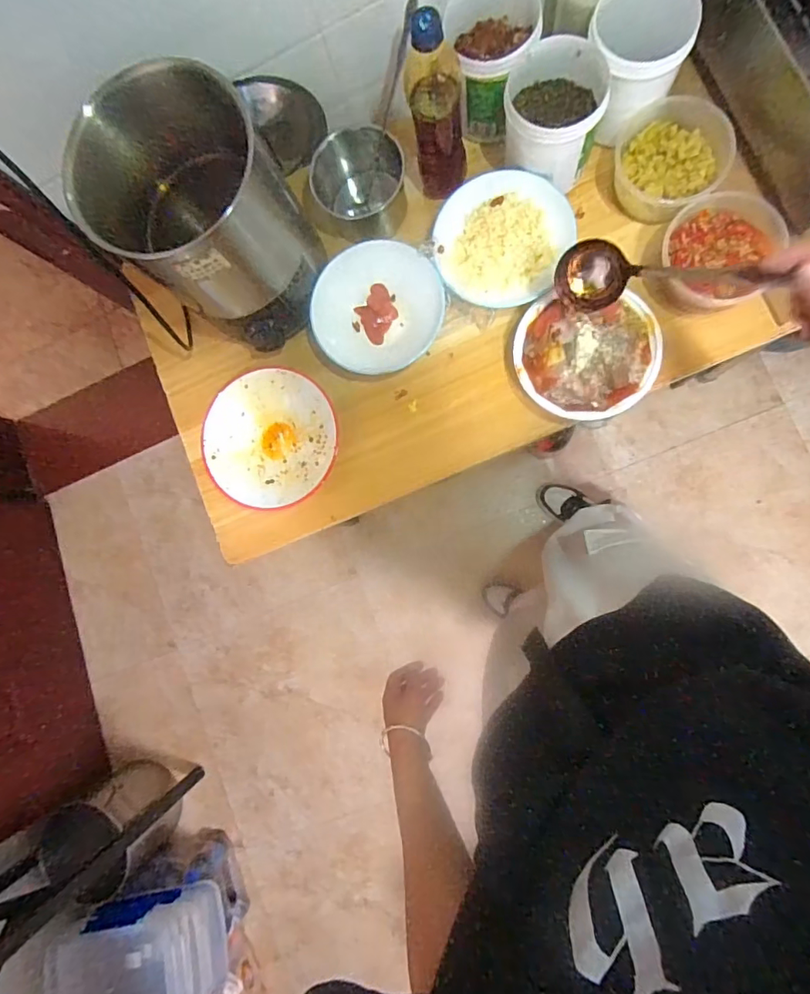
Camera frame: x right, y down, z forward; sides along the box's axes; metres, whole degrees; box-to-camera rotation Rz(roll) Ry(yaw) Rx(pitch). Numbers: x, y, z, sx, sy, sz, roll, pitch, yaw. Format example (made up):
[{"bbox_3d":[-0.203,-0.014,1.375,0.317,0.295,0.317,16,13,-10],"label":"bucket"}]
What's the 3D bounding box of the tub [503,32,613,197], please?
[{"bbox_3d":[0.176,-0.454,0.617,0.110,0.106,0.109,-1,87,9],"label":"tub"}]

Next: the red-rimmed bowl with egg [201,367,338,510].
[{"bbox_3d":[-0.181,-0.079,0.698,0.183,0.044,0.182,-1,87,9],"label":"red-rimmed bowl with egg"}]

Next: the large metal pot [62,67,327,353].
[{"bbox_3d":[-0.217,-0.308,0.570,0.185,0.232,0.181,-1,87,9],"label":"large metal pot"}]

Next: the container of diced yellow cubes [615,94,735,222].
[{"bbox_3d":[0.325,-0.416,0.626,0.140,0.055,0.128,-1,87,9],"label":"container of diced yellow cubes"}]

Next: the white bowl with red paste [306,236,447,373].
[{"bbox_3d":[-0.037,-0.245,0.677,0.162,0.045,0.162,-1,87,9],"label":"white bowl with red paste"}]

